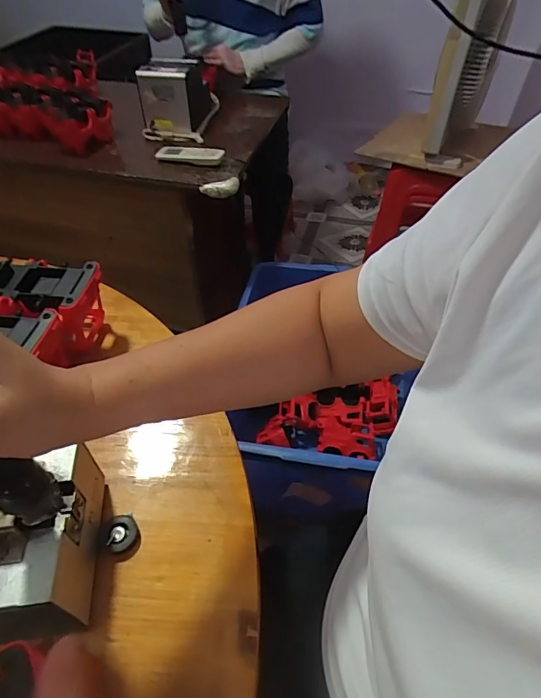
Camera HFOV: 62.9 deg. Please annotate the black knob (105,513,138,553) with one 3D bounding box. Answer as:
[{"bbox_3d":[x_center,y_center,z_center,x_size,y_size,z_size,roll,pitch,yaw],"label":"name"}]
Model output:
[{"bbox_3d":[-0.127,0.157,0.376,0.026,0.011,0.027,-20,51,-17],"label":"black knob"}]

